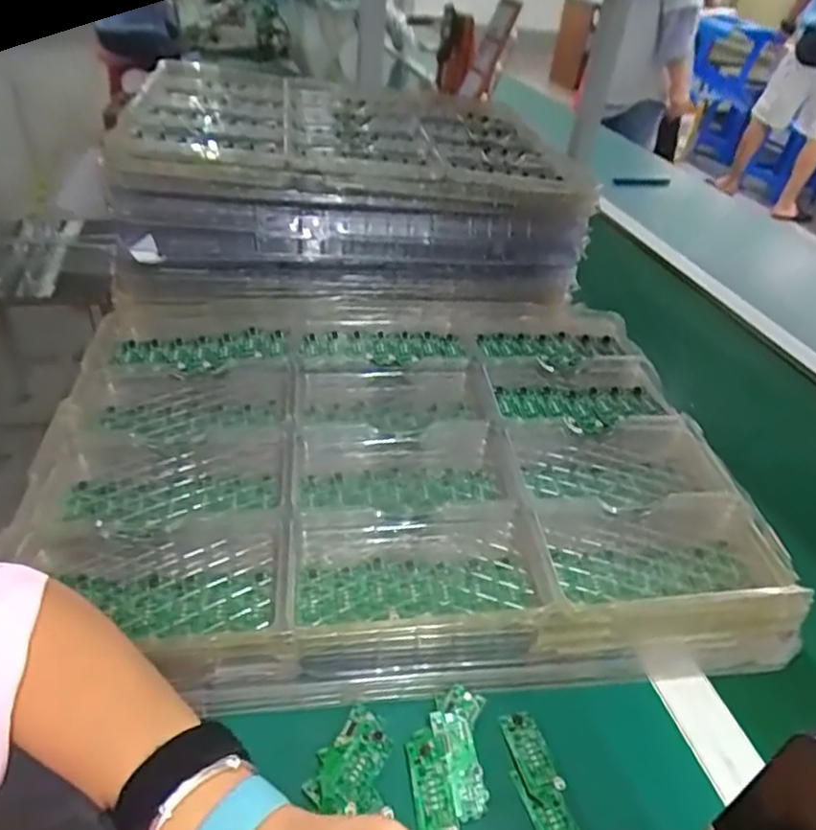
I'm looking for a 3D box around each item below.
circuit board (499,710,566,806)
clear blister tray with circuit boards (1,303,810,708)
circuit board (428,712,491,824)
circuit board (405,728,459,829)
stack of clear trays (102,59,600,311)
[{"bbox_3d":[0.078,0.212,0.402,0.023,0.006,0.057,-9,33,-13],"label":"circuit board"},{"bbox_3d":[-0.017,0.026,0.563,0.559,0.054,0.429,1,38,-7],"label":"clear blister tray with circuit boards"},{"bbox_3d":[0.031,0.210,0.391,0.023,0.012,0.059,-6,40,-17],"label":"circuit board"},{"bbox_3d":[0.014,0.219,0.379,0.022,0.009,0.066,-1,38,-10],"label":"circuit board"},{"bbox_3d":[-0.094,-0.324,0.877,0.533,0.141,0.432,-4,39,-14],"label":"stack of clear trays"}]

